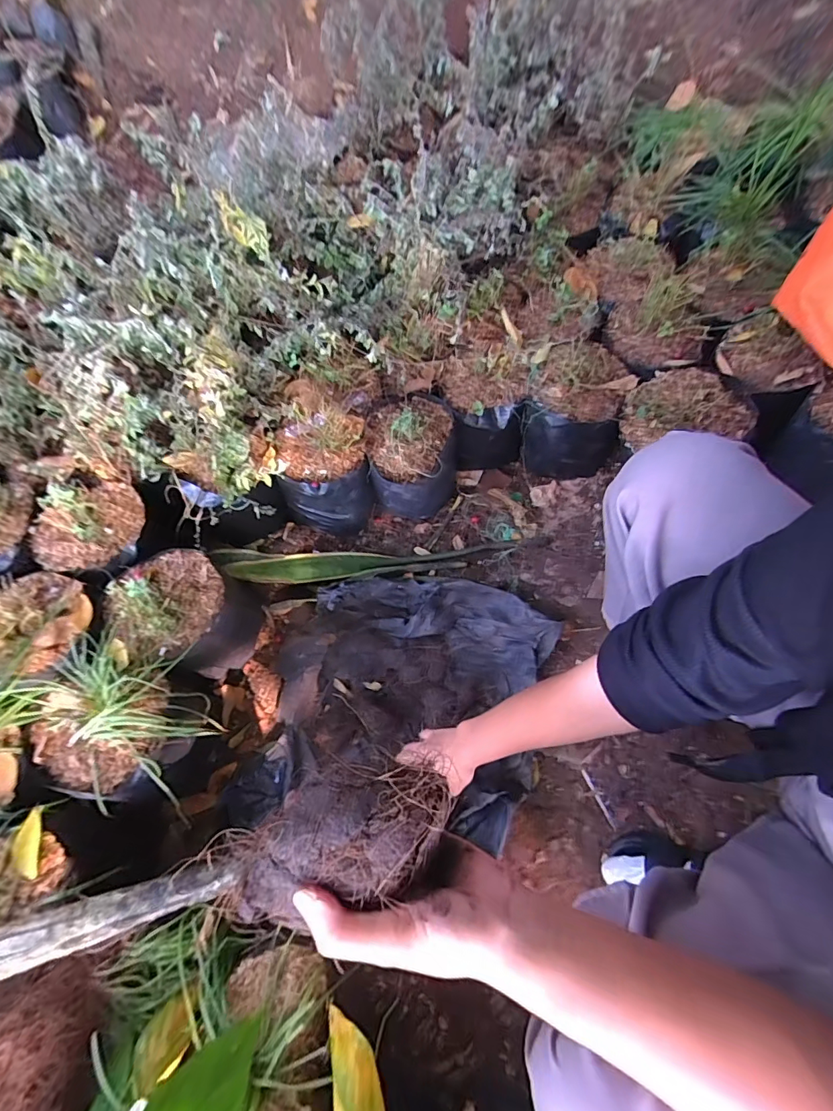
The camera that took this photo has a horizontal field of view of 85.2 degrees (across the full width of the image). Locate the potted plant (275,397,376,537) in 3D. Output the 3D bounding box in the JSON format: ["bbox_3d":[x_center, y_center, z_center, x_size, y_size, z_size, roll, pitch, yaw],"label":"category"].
[{"bbox_3d":[-0.144,-0.142,0.729,0.134,0.194,0.141,-9,64,-4],"label":"potted plant"}]

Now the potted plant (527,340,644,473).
[{"bbox_3d":[0.251,-0.221,0.723,0.142,0.172,0.147,21,66,11],"label":"potted plant"}]

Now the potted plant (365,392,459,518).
[{"bbox_3d":[-0.004,-0.157,0.746,0.145,0.187,0.156,3,64,2],"label":"potted plant"}]

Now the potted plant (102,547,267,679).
[{"bbox_3d":[-0.319,0.081,0.640,0.137,0.199,0.148,0,64,0],"label":"potted plant"}]

